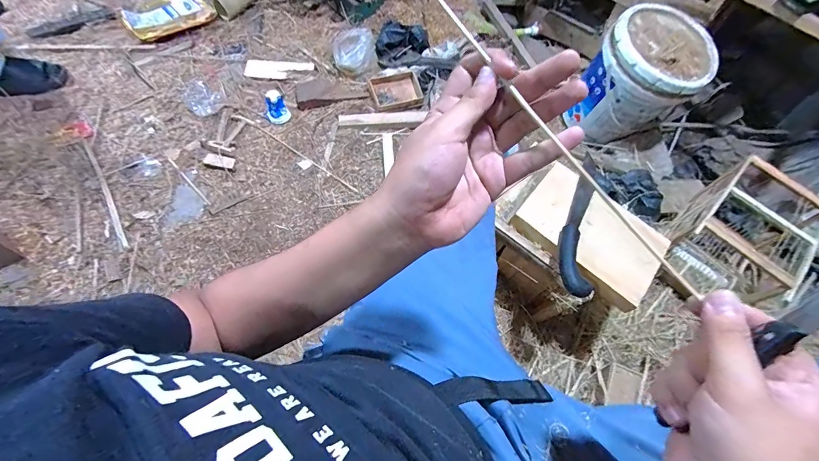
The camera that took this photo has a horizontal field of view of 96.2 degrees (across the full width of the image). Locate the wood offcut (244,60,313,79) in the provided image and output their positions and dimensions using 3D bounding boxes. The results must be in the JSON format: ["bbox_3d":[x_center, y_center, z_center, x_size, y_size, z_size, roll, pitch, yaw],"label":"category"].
[{"bbox_3d":[-0.442,-0.541,1.244,0.217,0.012,0.084,6,59,-5],"label":"wood offcut"}]

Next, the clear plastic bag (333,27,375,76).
[{"bbox_3d":[-0.191,-0.627,1.273,0.151,0.070,0.161,-1,60,-9],"label":"clear plastic bag"}]

